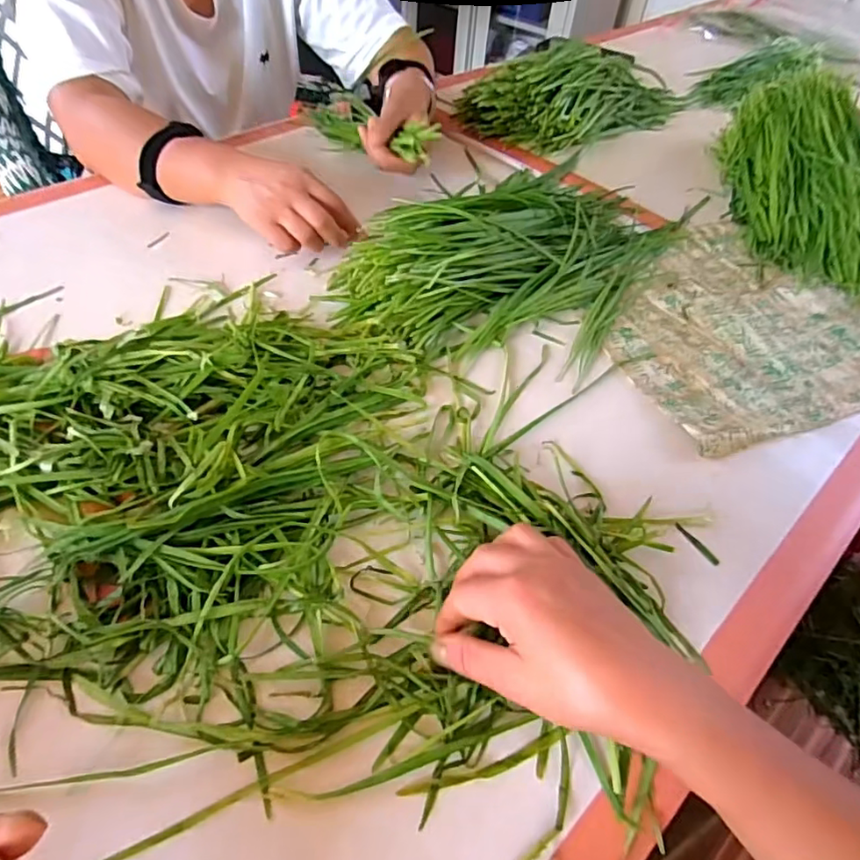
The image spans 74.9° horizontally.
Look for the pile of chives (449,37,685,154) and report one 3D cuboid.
[{"bbox_3d":[0.223,-0.483,0.786,0.350,0.077,0.164,-29,59,-25],"label":"pile of chives"}]

